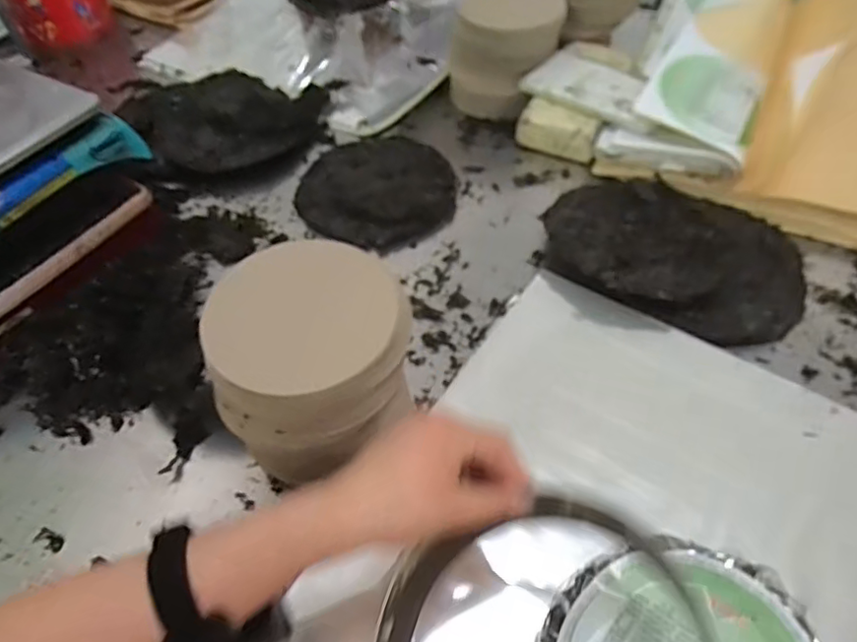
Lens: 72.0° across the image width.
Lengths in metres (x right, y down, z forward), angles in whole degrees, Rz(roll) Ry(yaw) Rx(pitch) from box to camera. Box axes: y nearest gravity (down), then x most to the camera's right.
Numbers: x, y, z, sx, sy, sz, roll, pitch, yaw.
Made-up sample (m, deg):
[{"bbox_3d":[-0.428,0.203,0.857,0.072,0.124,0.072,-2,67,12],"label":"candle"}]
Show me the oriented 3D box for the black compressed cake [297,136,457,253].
[{"bbox_3d":[-0.066,-0.171,0.745,0.190,0.024,0.192,-2,52,2],"label":"black compressed cake"}]

